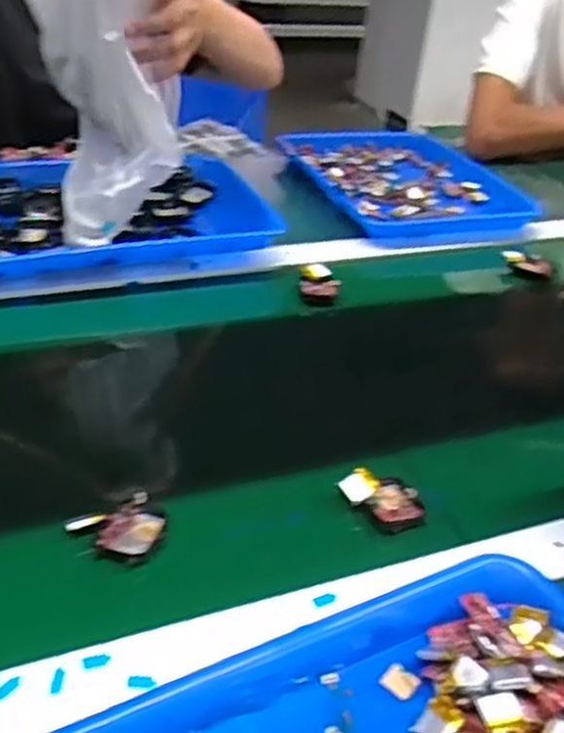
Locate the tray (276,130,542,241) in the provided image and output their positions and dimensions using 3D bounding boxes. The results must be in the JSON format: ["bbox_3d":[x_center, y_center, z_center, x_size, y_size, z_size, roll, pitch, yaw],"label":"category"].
[{"bbox_3d":[0.165,-0.242,1.012,0.246,0.035,0.297,-9,38,-22],"label":"tray"}]

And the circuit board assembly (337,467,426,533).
[{"bbox_3d":[0.071,0.088,0.527,0.058,0.020,0.039,24,38,22],"label":"circuit board assembly"}]

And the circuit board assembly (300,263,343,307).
[{"bbox_3d":[0.038,-0.083,0.774,0.040,0.018,0.053,9,35,2],"label":"circuit board assembly"}]

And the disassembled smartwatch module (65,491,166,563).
[{"bbox_3d":[-0.100,0.100,0.474,0.058,0.031,0.034,-7,38,-20],"label":"disassembled smartwatch module"}]

